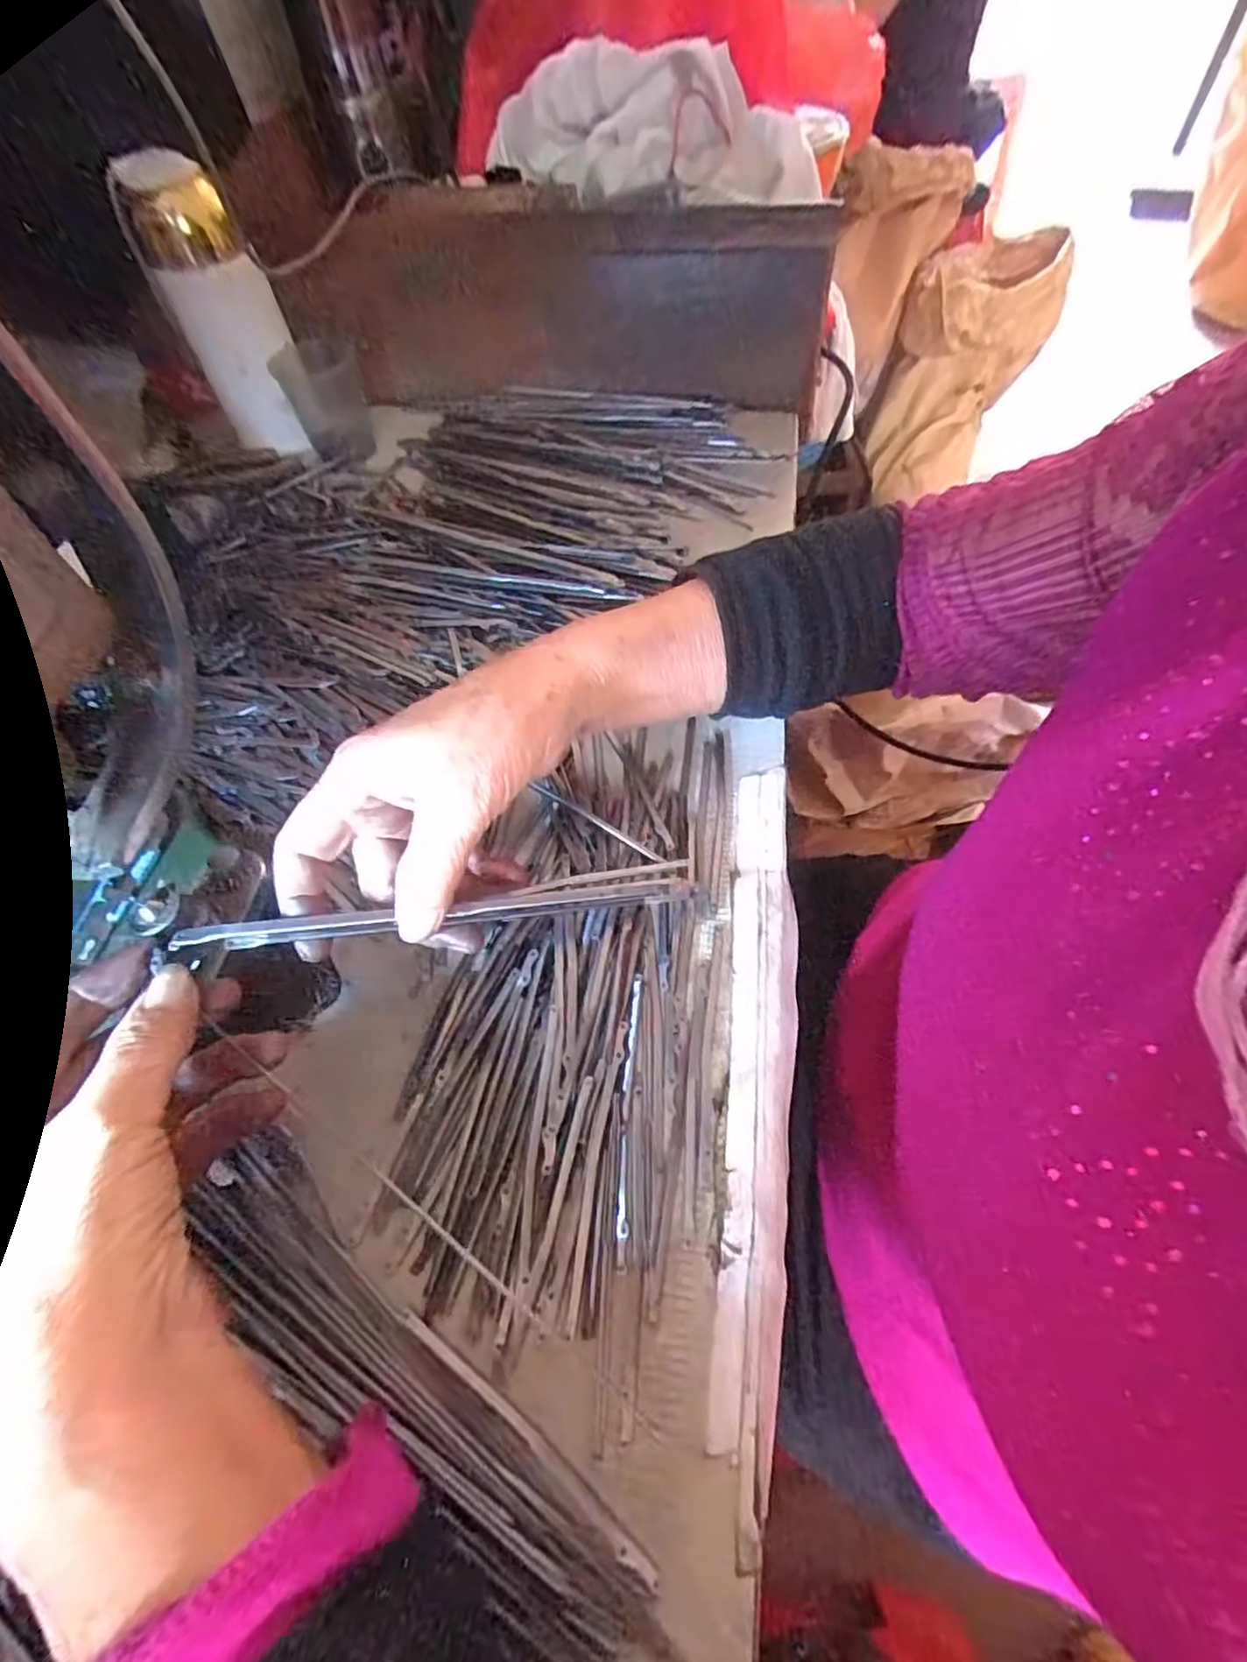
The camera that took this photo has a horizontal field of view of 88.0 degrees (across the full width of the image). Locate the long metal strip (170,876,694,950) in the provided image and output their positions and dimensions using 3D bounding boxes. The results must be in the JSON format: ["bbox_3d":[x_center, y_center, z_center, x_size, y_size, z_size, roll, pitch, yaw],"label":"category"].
[{"bbox_3d":[-0.061,0.030,0.244,0.185,0.004,0.010,-4,58,-16],"label":"long metal strip"}]

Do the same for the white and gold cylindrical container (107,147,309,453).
[{"bbox_3d":[-0.263,-0.341,0.426,0.063,0.144,0.059,-25,61,-14],"label":"white and gold cylindrical container"}]

